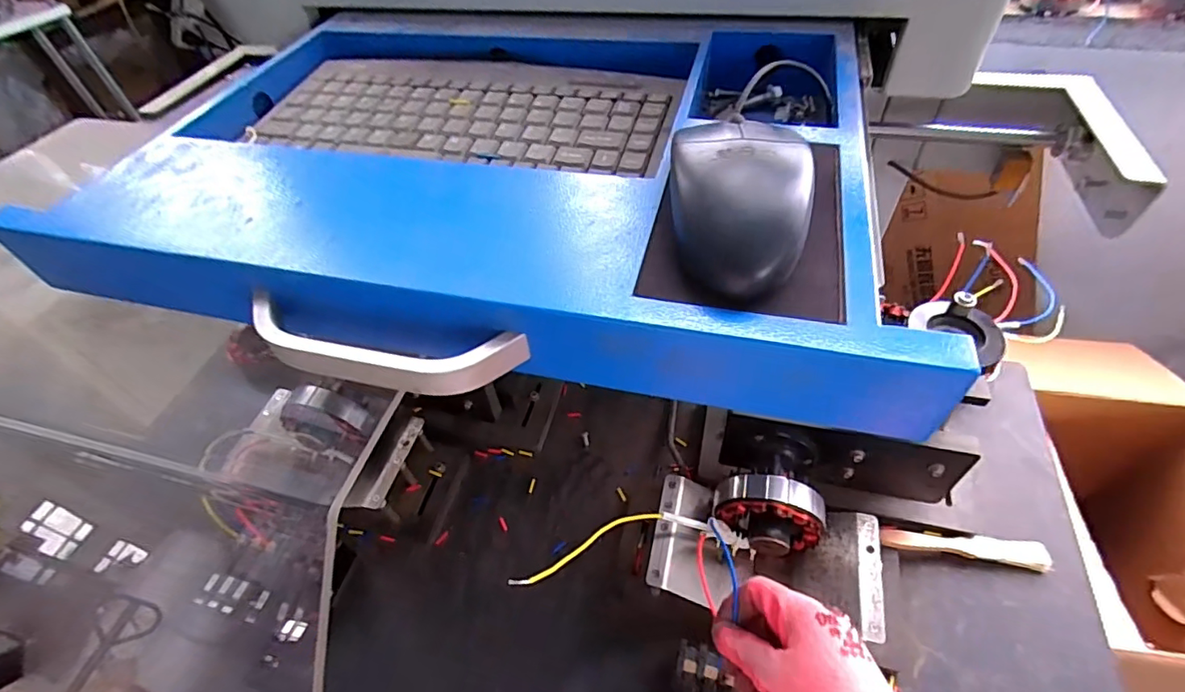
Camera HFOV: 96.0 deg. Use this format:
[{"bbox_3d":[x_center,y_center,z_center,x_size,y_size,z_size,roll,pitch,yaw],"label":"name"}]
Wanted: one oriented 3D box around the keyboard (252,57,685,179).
[{"bbox_3d":[-0.088,-0.167,0.371,0.284,0.013,0.125,7,51,12],"label":"keyboard"}]

